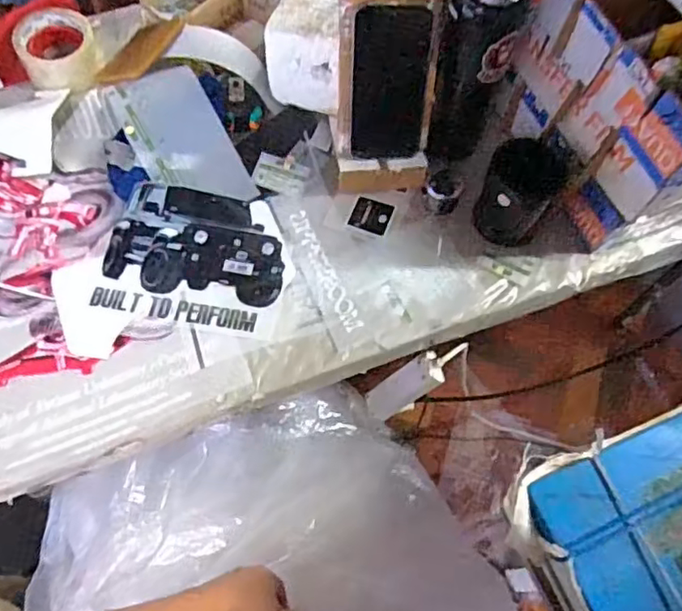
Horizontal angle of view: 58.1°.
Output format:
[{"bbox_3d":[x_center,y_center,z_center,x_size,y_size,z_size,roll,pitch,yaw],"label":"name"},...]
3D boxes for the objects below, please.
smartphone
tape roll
[{"bbox_3d":[0.052,-0.233,0.656,0.078,0.162,0.006,-4,44,-5],"label":"smartphone"},{"bbox_3d":[-0.369,-0.345,0.806,0.097,0.046,0.118,-16,67,-10],"label":"tape roll"}]

